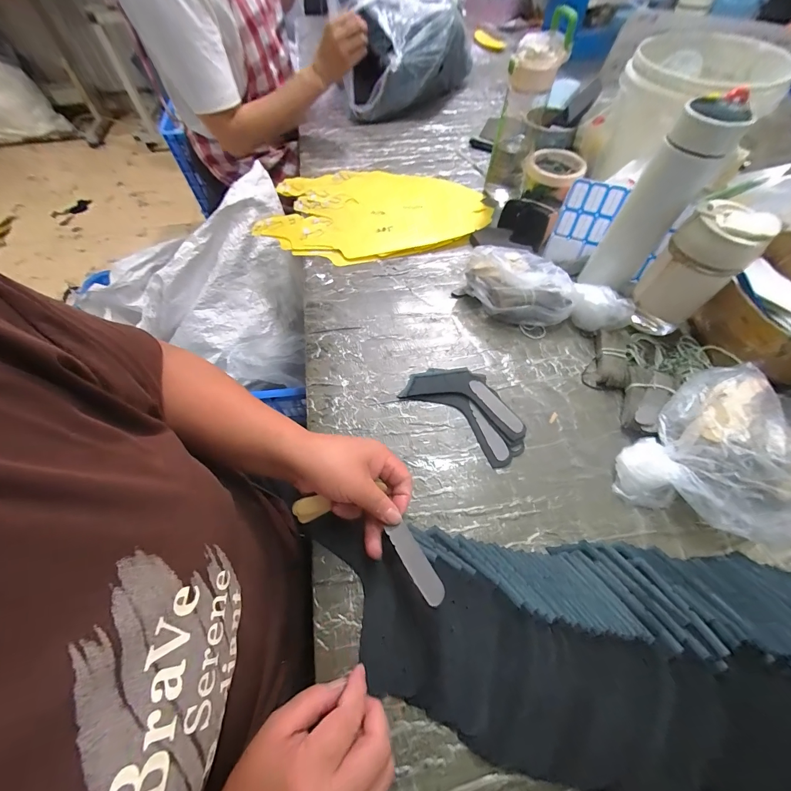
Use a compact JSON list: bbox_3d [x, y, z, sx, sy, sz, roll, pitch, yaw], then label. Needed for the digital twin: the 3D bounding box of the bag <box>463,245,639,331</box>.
[{"bbox_3d":[0.213,-0.159,0.494,0.216,0.071,0.109,12,59,6],"label":"bag"}]

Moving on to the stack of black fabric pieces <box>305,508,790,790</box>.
[{"bbox_3d":[0.176,0.212,0.279,0.505,0.044,0.169,4,59,9],"label":"stack of black fabric pieces"}]

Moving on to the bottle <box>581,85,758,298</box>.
[{"bbox_3d":[0.315,-0.229,0.417,0.061,0.209,0.067,-38,66,-19],"label":"bottle"}]

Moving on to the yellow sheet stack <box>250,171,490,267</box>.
[{"bbox_3d":[-0.040,-0.352,0.639,0.421,0.024,0.272,-14,60,-9],"label":"yellow sheet stack"}]

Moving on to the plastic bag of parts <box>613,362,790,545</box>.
[{"bbox_3d":[0.363,0.072,0.349,0.198,0.082,0.173,-36,66,-20],"label":"plastic bag of parts"}]

